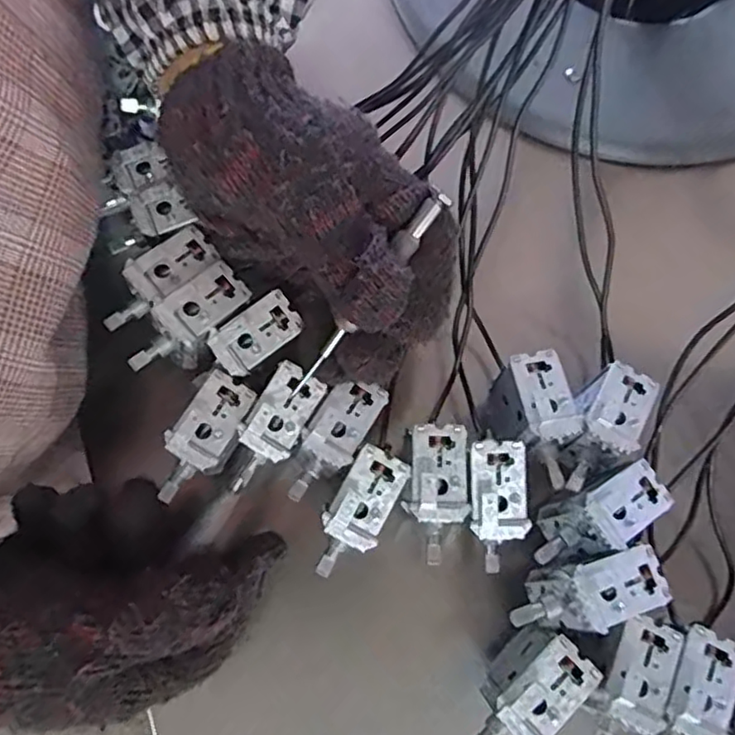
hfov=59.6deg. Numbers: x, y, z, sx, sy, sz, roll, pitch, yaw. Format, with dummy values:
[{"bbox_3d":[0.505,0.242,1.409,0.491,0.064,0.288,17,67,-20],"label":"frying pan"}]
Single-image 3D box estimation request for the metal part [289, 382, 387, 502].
[{"bbox_3d":[-0.015,0.030,0.263,0.022,0.017,0.056,38,88,11],"label":"metal part"}]

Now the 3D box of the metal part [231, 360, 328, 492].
[{"bbox_3d":[-0.039,0.025,0.260,0.022,0.009,0.053,28,82,8],"label":"metal part"}]

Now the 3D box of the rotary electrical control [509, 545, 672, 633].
[{"bbox_3d":[0.082,0.083,0.236,0.057,0.019,0.023,-11,73,-6],"label":"rotary electrical control"}]

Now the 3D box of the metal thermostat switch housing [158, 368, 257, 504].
[{"bbox_3d":[-0.067,0.030,0.265,0.025,0.021,0.052,30,74,7],"label":"metal thermostat switch housing"}]

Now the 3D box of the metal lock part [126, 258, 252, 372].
[{"bbox_3d":[-0.077,-0.020,0.268,0.021,0.018,0.055,42,75,10],"label":"metal lock part"}]

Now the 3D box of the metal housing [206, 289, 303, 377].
[{"bbox_3d":[-0.048,-0.014,0.272,0.035,0.008,0.023,-38,78,-13],"label":"metal housing"}]

